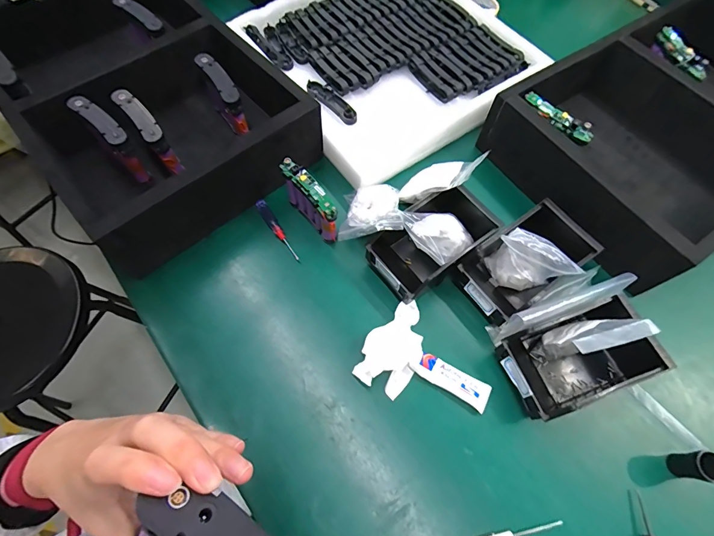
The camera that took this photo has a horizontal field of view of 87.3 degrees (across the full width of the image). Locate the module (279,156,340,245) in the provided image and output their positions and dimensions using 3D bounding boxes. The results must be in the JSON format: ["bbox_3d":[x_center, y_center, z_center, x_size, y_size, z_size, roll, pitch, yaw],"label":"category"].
[{"bbox_3d":[-0.068,-0.096,0.563,0.025,0.093,0.113,-37,70,-19],"label":"module"}]

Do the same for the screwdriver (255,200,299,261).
[{"bbox_3d":[-0.126,-0.061,0.590,0.018,0.022,0.123,-29,67,-16],"label":"screwdriver"}]

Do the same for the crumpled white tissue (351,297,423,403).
[{"bbox_3d":[0.052,0.106,0.512,0.073,0.026,0.128,25,64,10],"label":"crumpled white tissue"}]

